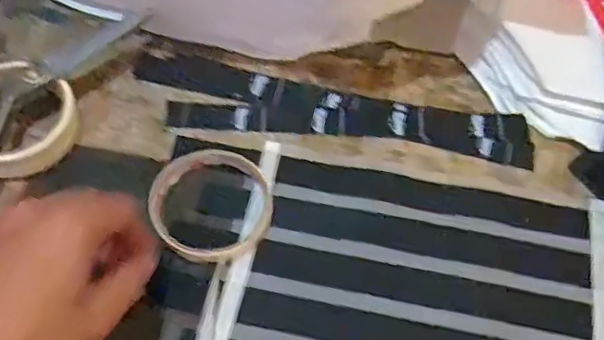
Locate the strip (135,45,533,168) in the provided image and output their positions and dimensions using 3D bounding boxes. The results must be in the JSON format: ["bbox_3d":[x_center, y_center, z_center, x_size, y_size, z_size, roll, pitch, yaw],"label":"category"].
[{"bbox_3d":[0.019,-0.042,0.466,0.311,0.010,0.060,10,63,6],"label":"strip"}]

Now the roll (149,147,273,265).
[{"bbox_3d":[-0.064,0.023,0.417,0.085,0.015,0.089,0,59,-1],"label":"roll"}]

